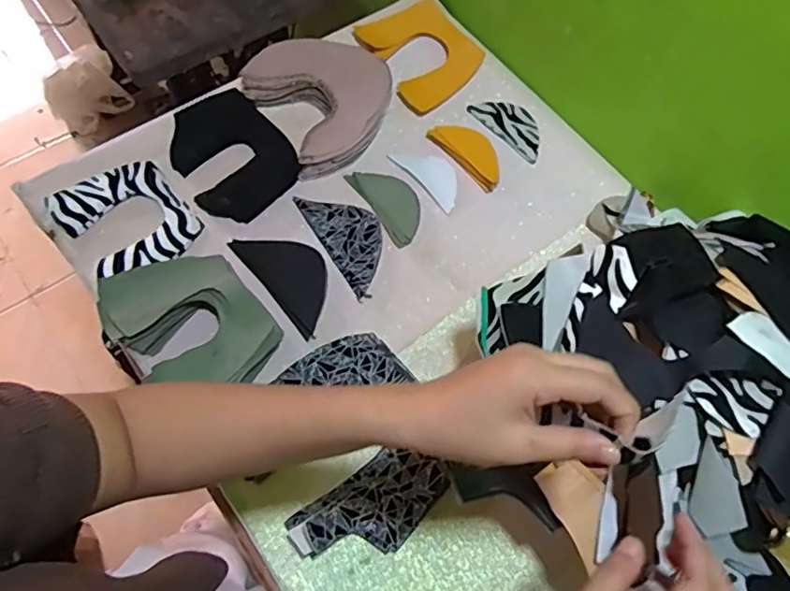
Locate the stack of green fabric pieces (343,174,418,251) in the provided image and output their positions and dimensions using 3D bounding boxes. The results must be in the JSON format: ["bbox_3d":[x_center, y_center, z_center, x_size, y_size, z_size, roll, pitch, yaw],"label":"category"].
[{"bbox_3d":[-0.006,-0.118,0.722,0.062,0.024,0.120,-32,70,-15],"label":"stack of green fabric pieces"}]

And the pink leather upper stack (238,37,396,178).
[{"bbox_3d":[-0.083,-0.255,0.768,0.171,0.049,0.170,-34,70,-15],"label":"pink leather upper stack"}]

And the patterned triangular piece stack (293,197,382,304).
[{"bbox_3d":[-0.050,-0.069,0.708,0.071,0.006,0.149,-28,69,-13],"label":"patterned triangular piece stack"}]

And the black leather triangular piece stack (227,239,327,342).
[{"bbox_3d":[-0.114,-0.026,0.680,0.071,0.010,0.139,-37,71,-16],"label":"black leather triangular piece stack"}]

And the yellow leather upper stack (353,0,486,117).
[{"bbox_3d":[0.038,-0.336,0.821,0.141,0.024,0.156,-35,70,-15],"label":"yellow leather upper stack"}]

